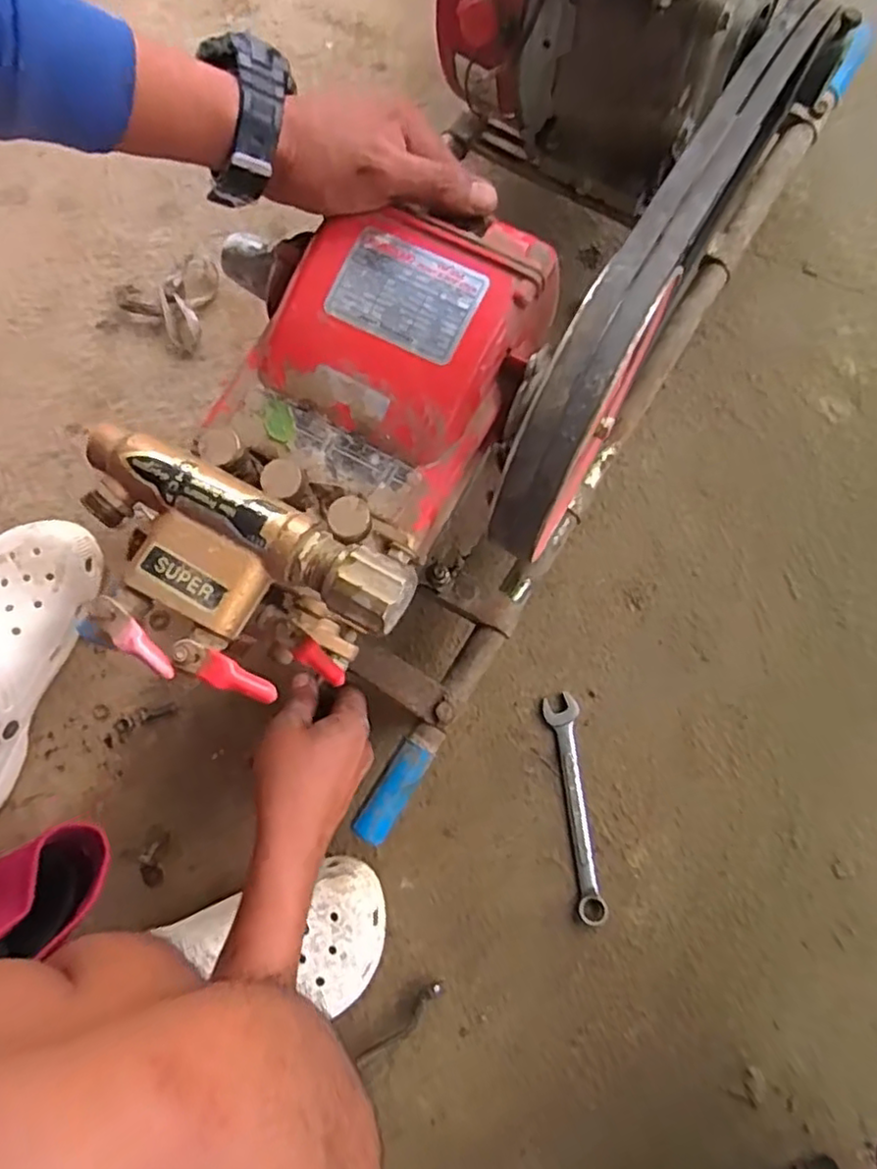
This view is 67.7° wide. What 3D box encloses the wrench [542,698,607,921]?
[{"bbox_3d":[0.113,0.184,0.541,0.026,0.016,0.180,-8,79,3],"label":"wrench"}]

